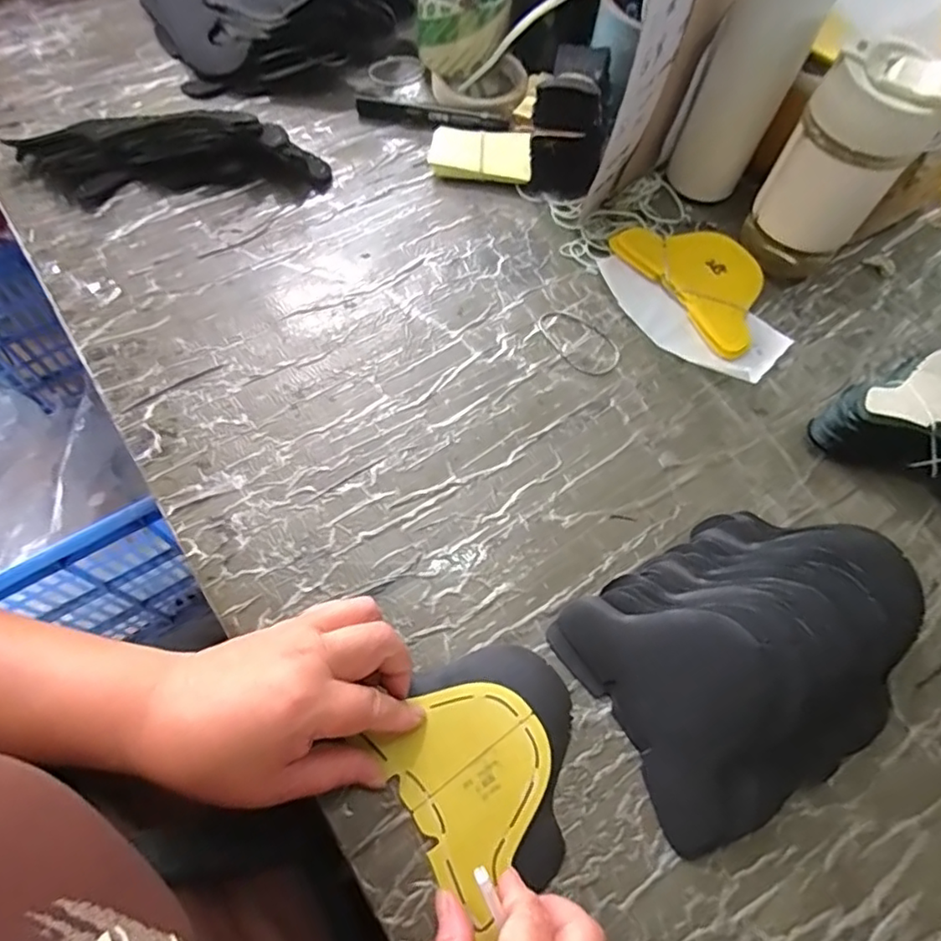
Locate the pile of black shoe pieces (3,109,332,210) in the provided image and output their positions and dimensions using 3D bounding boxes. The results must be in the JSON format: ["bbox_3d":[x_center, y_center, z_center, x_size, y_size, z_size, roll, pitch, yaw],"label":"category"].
[{"bbox_3d":[-0.256,-0.274,0.516,0.256,0.040,0.089,-5,63,-6],"label":"pile of black shoe pieces"}]

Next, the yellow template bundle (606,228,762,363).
[{"bbox_3d":[0.197,-0.164,0.502,0.095,0.012,0.140,-32,68,-18],"label":"yellow template bundle"}]

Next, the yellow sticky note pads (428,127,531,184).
[{"bbox_3d":[0.009,-0.285,0.542,0.089,0.020,0.056,3,62,-2],"label":"yellow sticky note pads"}]

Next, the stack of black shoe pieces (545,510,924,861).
[{"bbox_3d":[0.167,0.099,0.343,0.198,0.052,0.147,-25,66,-15],"label":"stack of black shoe pieces"}]

